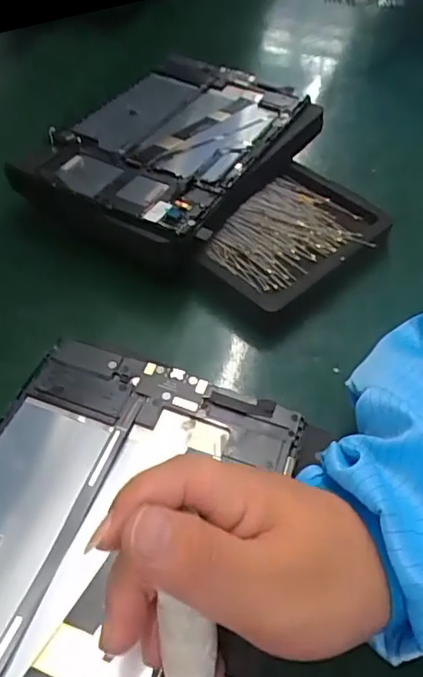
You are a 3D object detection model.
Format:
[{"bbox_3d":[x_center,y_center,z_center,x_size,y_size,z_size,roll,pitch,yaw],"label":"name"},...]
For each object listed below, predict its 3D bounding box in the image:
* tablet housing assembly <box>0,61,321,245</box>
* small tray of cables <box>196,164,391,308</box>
[{"bbox_3d":[-0.026,-0.165,0.440,0.164,0.026,0.238,26,52,15],"label":"tablet housing assembly"},{"bbox_3d":[0.060,-0.075,0.408,0.104,0.028,0.157,33,54,21],"label":"small tray of cables"}]

